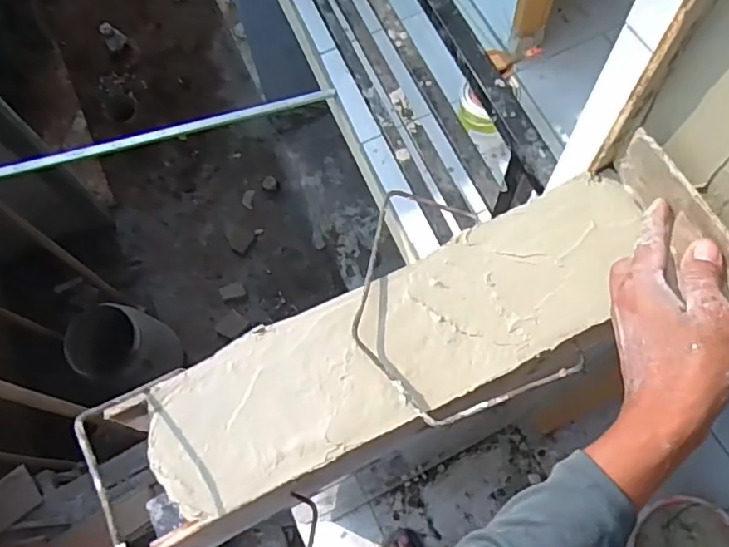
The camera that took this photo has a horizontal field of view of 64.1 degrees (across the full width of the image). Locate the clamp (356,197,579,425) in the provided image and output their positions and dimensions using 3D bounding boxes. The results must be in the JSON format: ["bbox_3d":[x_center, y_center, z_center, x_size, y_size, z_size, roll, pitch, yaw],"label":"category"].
[{"bbox_3d":[0.050,0.030,0.461,0.125,0.040,0.174,-24,69,-7],"label":"clamp"}]

